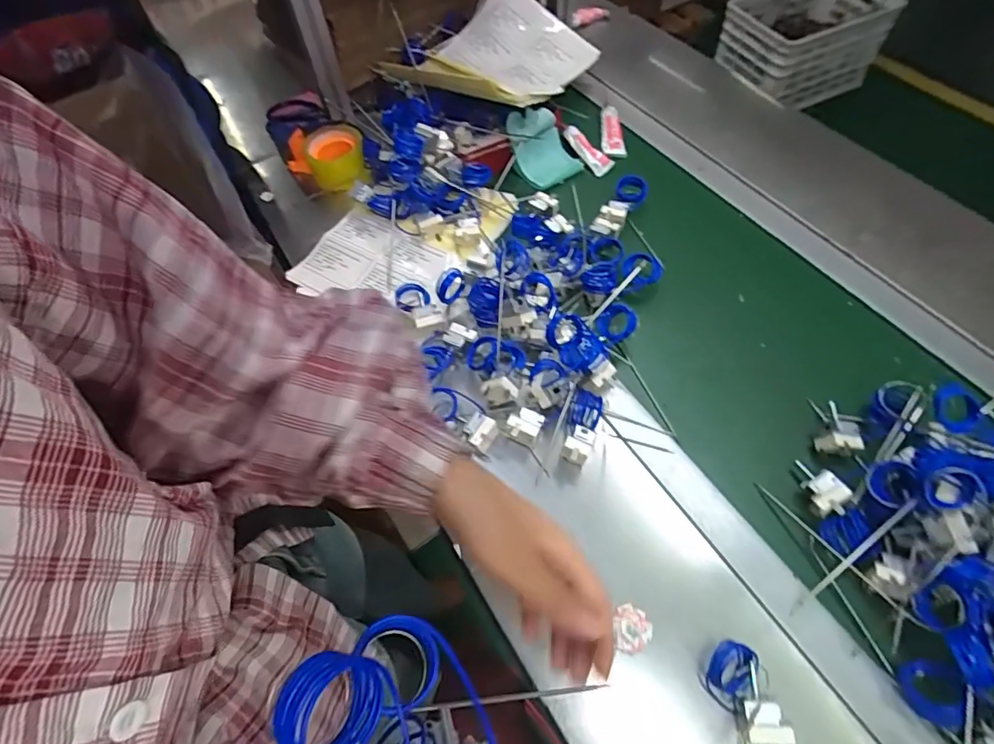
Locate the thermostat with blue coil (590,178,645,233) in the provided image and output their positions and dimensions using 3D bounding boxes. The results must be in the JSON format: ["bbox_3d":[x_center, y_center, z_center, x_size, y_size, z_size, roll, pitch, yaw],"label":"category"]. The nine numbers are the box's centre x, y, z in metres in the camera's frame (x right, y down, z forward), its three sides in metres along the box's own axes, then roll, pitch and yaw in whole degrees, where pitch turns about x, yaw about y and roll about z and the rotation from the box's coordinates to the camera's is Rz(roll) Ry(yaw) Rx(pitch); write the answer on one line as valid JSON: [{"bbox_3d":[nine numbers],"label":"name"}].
[{"bbox_3d":[0.187,-0.248,0.776,0.046,0.029,0.133,22,63,16],"label":"thermostat with blue coil"}]

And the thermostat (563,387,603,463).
[{"bbox_3d":[0.095,0.068,0.578,0.041,0.047,0.090,10,41,10],"label":"thermostat"}]

